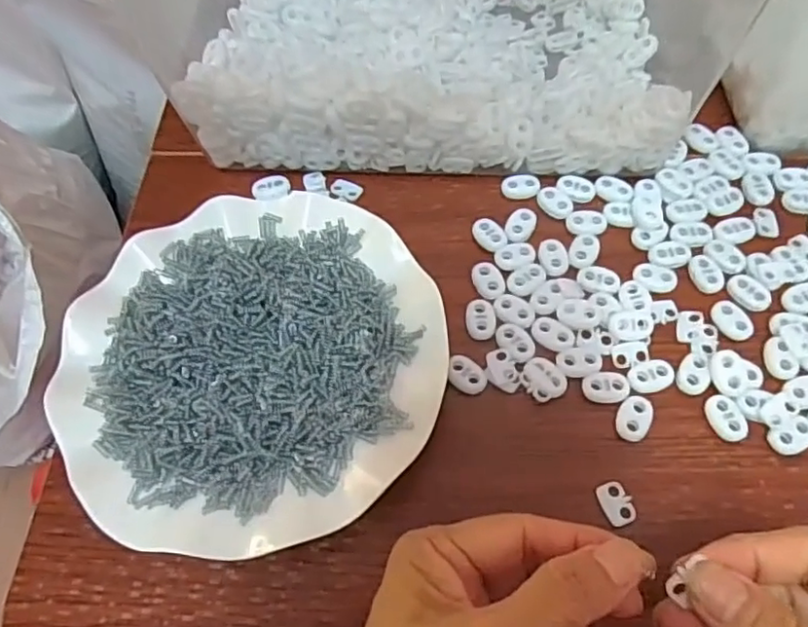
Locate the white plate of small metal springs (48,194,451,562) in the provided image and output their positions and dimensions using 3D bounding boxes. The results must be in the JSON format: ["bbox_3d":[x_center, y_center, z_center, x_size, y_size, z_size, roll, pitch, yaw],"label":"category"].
[{"bbox_3d":[-0.072,0.023,0.311,0.178,0.026,0.179,-1,62,2],"label":"white plate of small metal springs"}]

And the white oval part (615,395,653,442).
[{"bbox_3d":[0.110,0.050,0.299,0.014,0.004,0.022,24,66,14],"label":"white oval part"}]

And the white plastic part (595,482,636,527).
[{"bbox_3d":[0.096,0.086,0.282,0.014,0.004,0.019,-21,63,-8],"label":"white plastic part"}]

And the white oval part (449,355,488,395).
[{"bbox_3d":[0.031,0.030,0.311,0.021,0.004,0.015,30,67,17],"label":"white oval part"}]

